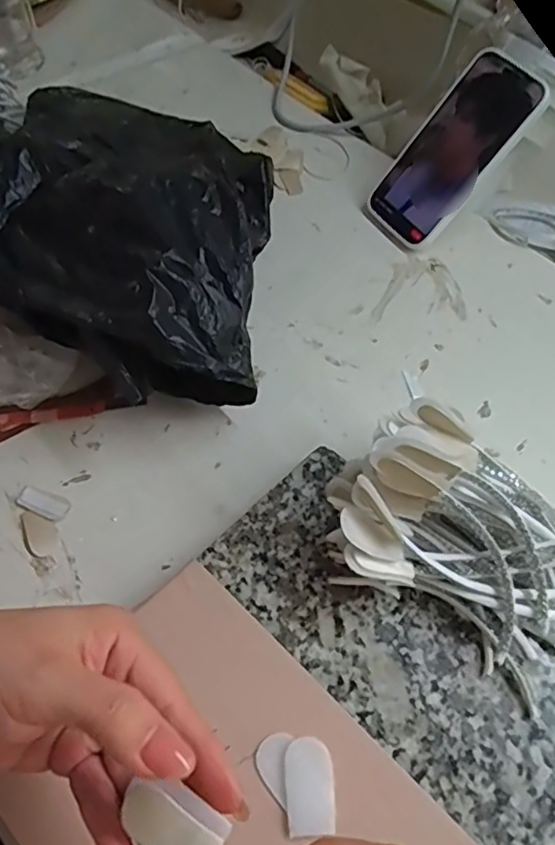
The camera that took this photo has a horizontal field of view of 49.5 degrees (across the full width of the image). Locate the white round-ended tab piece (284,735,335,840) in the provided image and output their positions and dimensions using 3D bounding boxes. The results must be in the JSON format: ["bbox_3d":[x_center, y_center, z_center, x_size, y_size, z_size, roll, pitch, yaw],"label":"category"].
[{"bbox_3d":[0.017,0.189,0.314,0.024,0.004,0.043,-3,59,-5],"label":"white round-ended tab piece"}]

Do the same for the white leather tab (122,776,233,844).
[{"bbox_3d":[-0.037,0.145,0.216,0.036,0.007,0.024,28,77,10],"label":"white leather tab"}]

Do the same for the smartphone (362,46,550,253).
[{"bbox_3d":[0.154,-0.241,0.542,0.013,0.172,0.084,2,45,-54],"label":"smartphone"}]

